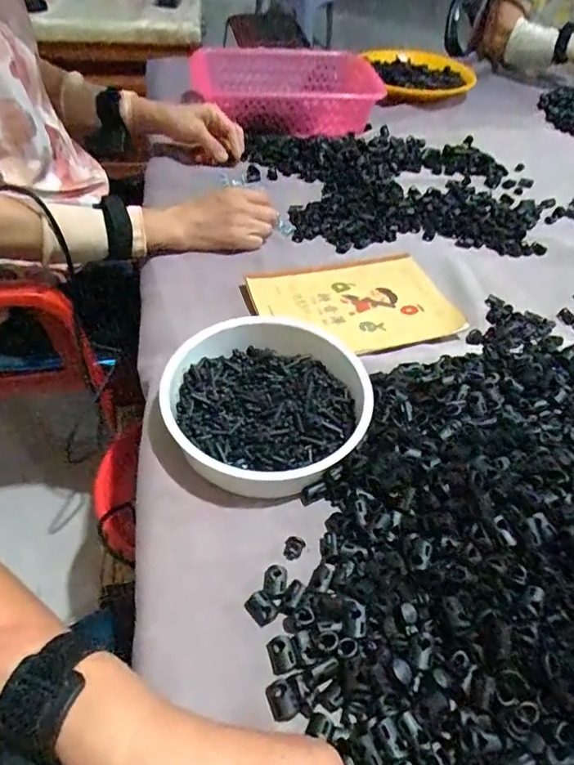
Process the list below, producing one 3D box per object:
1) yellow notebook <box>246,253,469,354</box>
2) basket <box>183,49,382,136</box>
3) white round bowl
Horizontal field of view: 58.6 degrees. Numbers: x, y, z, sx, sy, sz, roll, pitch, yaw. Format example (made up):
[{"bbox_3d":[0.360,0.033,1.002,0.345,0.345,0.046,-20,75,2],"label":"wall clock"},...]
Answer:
[{"bbox_3d":[0.069,-0.089,0.550,0.208,0.014,0.148,-9,50,-16],"label":"yellow notebook"},{"bbox_3d":[0.004,-0.466,0.821,0.286,0.071,0.200,-10,50,-12],"label":"basket"},{"bbox_3d":[-0.011,0.016,0.419,0.172,0.047,0.156,-24,55,-23],"label":"white round bowl"}]

